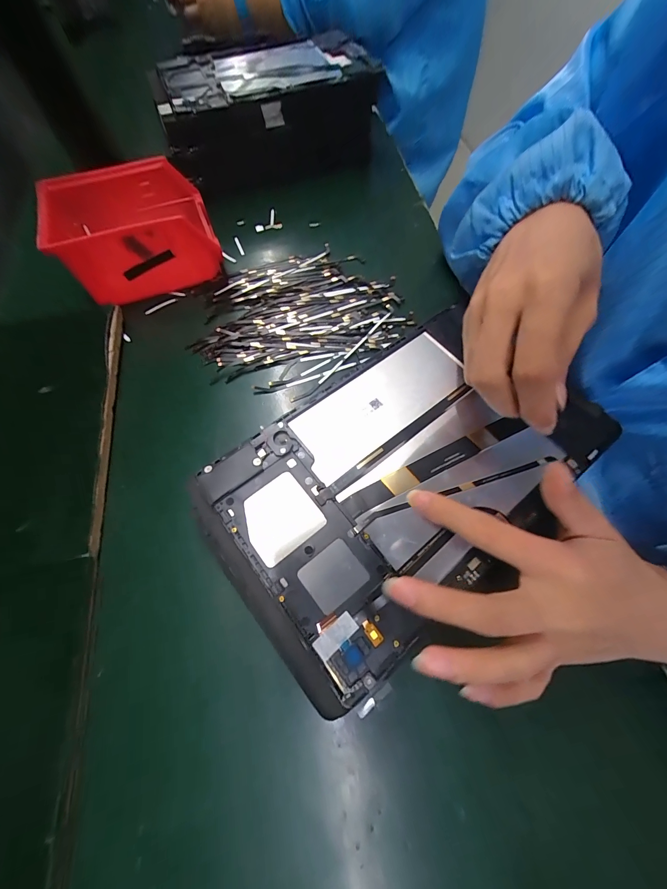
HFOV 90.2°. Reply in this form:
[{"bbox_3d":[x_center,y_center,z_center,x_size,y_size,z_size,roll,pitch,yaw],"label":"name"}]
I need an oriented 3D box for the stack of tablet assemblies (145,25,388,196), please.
[{"bbox_3d":[-0.089,-0.406,0.415,0.229,0.087,0.181,-23,67,-11],"label":"stack of tablet assemblies"}]

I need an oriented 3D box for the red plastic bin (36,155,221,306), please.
[{"bbox_3d":[-0.200,-0.203,0.326,0.157,0.068,0.104,-19,66,-9],"label":"red plastic bin"}]

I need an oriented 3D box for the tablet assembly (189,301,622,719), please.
[{"bbox_3d":[0.047,0.013,0.211,0.241,0.014,0.153,-36,70,-16],"label":"tablet assembly"}]

